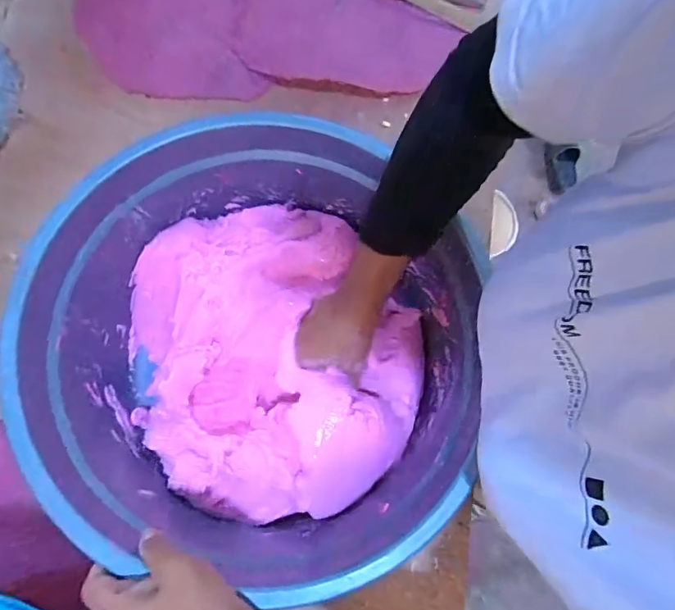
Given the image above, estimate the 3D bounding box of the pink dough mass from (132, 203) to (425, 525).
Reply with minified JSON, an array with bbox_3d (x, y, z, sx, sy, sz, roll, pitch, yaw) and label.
[{"bbox_3d":[-0.067,0.046,0.480,0.300,0.104,0.311,0,74,0],"label":"pink dough mass"}]

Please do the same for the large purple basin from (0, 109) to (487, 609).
[{"bbox_3d":[-0.072,0.034,0.457,0.386,0.152,0.384,0,74,0],"label":"large purple basin"}]

